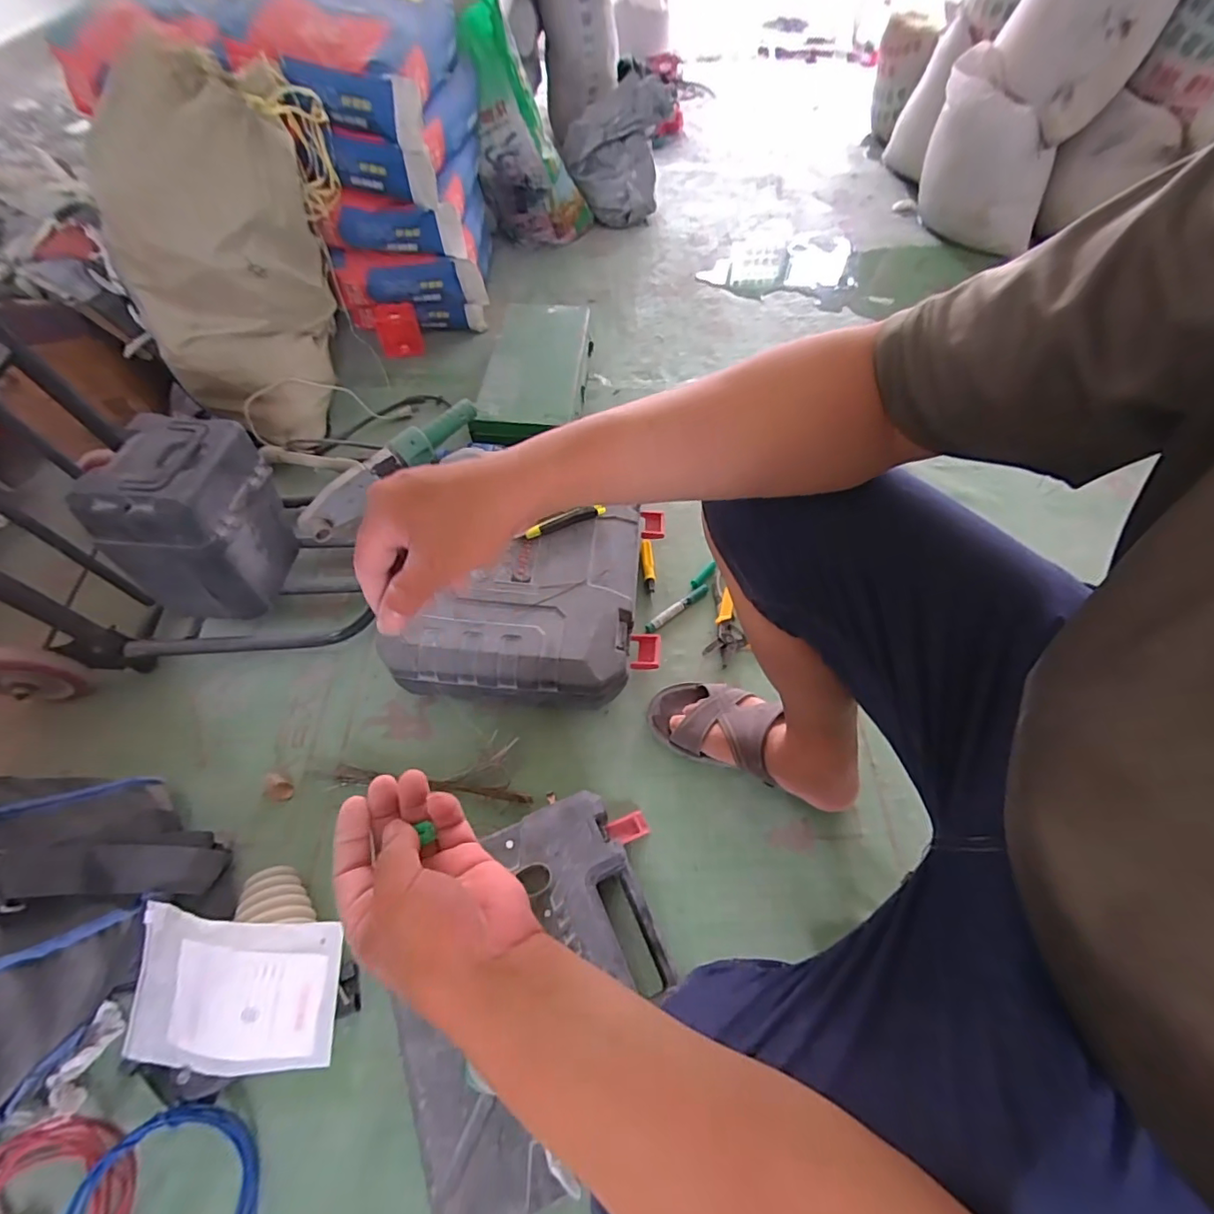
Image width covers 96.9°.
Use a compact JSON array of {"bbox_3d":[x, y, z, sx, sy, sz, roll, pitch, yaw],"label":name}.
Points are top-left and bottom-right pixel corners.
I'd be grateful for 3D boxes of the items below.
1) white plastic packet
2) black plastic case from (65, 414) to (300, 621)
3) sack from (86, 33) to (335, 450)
[{"bbox_3d":[-0.365,0.373,0.527,0.193,0.029,0.141,8,87,-4],"label":"white plastic packet"},{"bbox_3d":[-0.517,-0.111,0.692,0.126,0.207,0.166,1,57,0],"label":"black plastic case"},{"bbox_3d":[-0.613,-0.528,0.864,0.236,0.454,0.250,22,55,14],"label":"sack"}]

